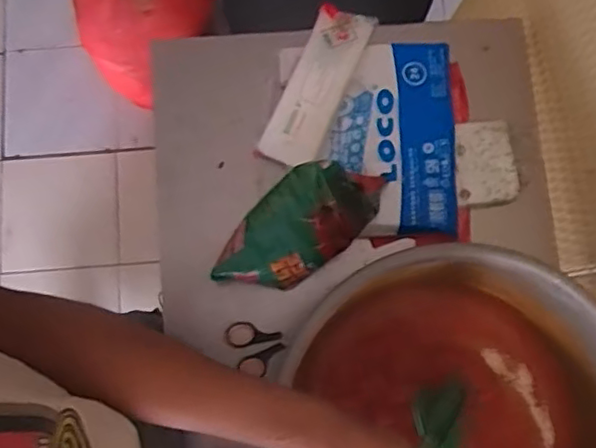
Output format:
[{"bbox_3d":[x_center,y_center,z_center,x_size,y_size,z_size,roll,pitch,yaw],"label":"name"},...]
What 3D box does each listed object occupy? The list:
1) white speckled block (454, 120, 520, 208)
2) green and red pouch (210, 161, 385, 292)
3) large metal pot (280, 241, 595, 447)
[{"bbox_3d":[0.234,-0.077,0.783,0.086,0.015,0.106,-8,80,-2],"label":"white speckled block"},{"bbox_3d":[0.002,-0.001,0.711,0.224,0.080,0.108,-42,83,-7],"label":"green and red pouch"},{"bbox_3d":[0.150,0.227,0.680,0.377,0.206,0.361,0,80,0],"label":"large metal pot"}]

